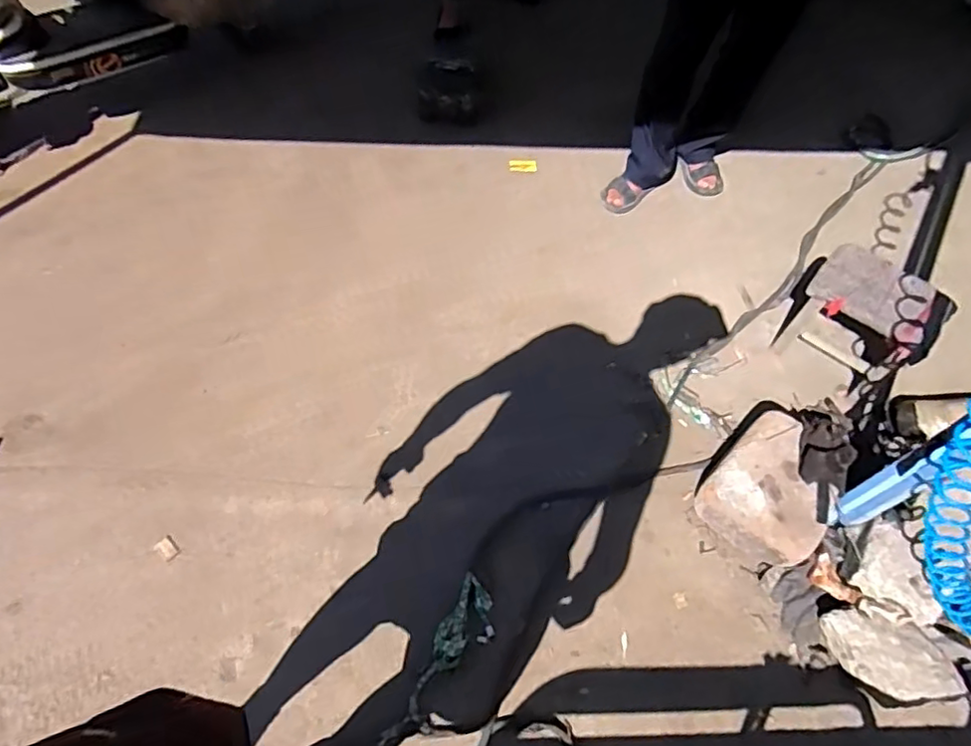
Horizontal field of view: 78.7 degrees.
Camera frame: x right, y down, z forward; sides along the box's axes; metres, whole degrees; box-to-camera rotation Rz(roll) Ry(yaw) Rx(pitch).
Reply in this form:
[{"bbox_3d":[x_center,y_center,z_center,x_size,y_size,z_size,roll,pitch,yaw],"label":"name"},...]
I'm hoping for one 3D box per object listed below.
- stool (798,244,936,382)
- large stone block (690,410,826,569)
[{"bbox_3d":[0.877,-0.133,1.425,0.249,0.233,0.196,36,65,18],"label":"stool"},{"bbox_3d":[0.616,0.258,1.282,0.233,0.146,0.279,39,68,22],"label":"large stone block"}]

